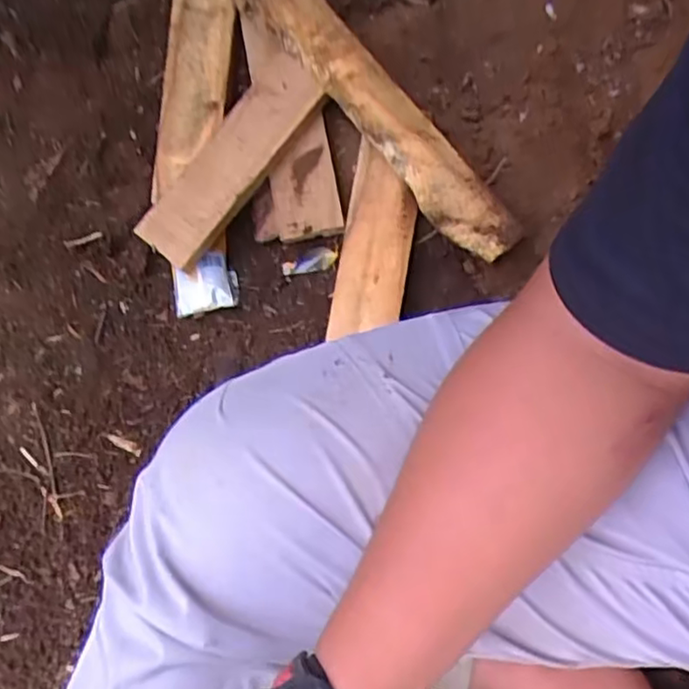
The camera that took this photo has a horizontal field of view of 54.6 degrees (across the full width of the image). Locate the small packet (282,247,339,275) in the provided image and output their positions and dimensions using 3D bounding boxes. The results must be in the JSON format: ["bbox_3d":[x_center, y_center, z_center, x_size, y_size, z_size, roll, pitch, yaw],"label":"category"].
[{"bbox_3d":[-0.034,-0.081,0.652,0.055,0.012,0.020,-15,71,14],"label":"small packet"}]

